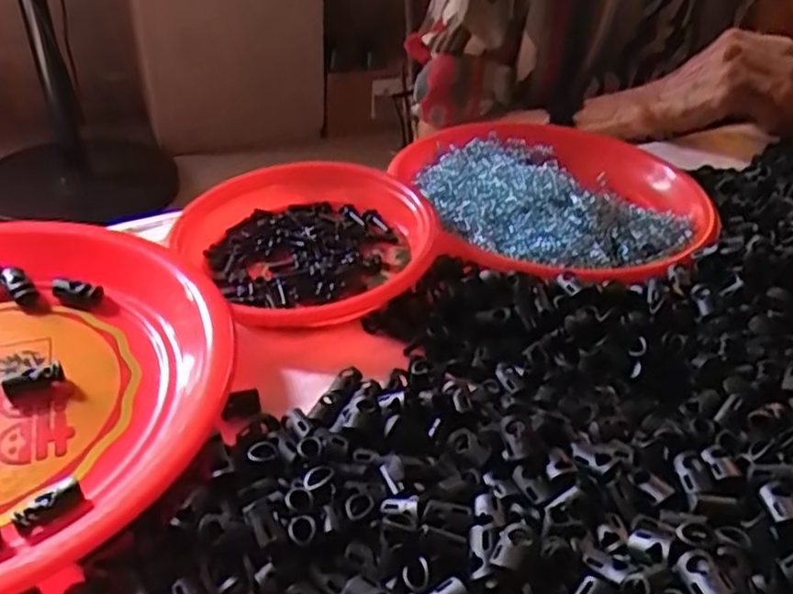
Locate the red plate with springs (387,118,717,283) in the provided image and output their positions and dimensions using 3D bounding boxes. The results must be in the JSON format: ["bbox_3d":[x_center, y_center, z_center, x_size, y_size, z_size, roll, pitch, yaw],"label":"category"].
[{"bbox_3d":[0.110,-0.087,0.514,0.201,0.024,0.240,-9,38,-15],"label":"red plate with springs"}]

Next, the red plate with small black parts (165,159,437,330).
[{"bbox_3d":[-0.050,-0.037,0.452,0.154,0.043,0.161,2,36,-1],"label":"red plate with small black parts"}]

